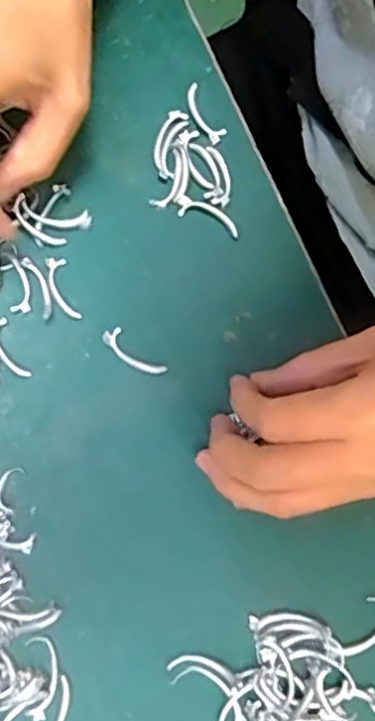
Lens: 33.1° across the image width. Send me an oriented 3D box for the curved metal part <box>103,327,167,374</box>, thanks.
[{"bbox_3d":[-0.025,-0.003,0.283,0.032,0.004,0.010,40,81,7],"label":"curved metal part"}]

